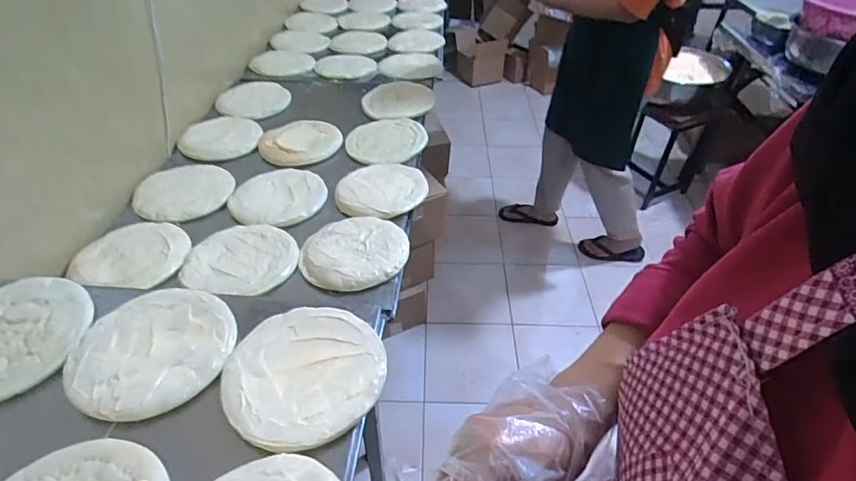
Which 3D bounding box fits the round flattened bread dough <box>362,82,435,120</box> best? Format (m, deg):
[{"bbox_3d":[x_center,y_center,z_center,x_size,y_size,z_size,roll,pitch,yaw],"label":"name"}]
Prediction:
[{"bbox_3d":[-0.089,-0.424,1.416,0.204,0.023,0.259,-5,43,-6],"label":"round flattened bread dough"}]

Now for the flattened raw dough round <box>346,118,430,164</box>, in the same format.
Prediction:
[{"bbox_3d":[-0.106,-0.260,1.241,0.200,0.031,0.183,0,42,0],"label":"flattened raw dough round"}]

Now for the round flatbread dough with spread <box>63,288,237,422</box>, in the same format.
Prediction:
[{"bbox_3d":[-0.373,0.141,0.643,0.194,0.012,0.197,0,42,0],"label":"round flatbread dough with spread"}]

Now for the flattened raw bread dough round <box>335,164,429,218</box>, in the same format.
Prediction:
[{"bbox_3d":[-0.100,-0.120,1.057,0.190,0.018,0.203,12,44,12],"label":"flattened raw bread dough round"}]

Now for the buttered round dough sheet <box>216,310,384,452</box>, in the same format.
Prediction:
[{"bbox_3d":[-0.160,0.167,0.621,0.197,0.011,0.199,0,42,0],"label":"buttered round dough sheet"}]

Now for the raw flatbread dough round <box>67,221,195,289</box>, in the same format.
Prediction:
[{"bbox_3d":[-0.559,0.023,0.911,0.192,0.018,0.177,0,42,0],"label":"raw flatbread dough round"}]

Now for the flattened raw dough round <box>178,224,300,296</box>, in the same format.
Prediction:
[{"bbox_3d":[-0.346,0.034,0.885,0.212,0.028,0.198,0,42,0],"label":"flattened raw dough round"}]

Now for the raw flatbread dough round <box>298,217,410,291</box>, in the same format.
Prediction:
[{"bbox_3d":[-0.137,0.015,0.896,0.190,0.022,0.201,0,42,0],"label":"raw flatbread dough round"}]

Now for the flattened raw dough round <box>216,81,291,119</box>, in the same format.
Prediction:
[{"bbox_3d":[-0.532,-0.433,1.457,0.212,0.018,0.261,-12,44,-13],"label":"flattened raw dough round"}]

